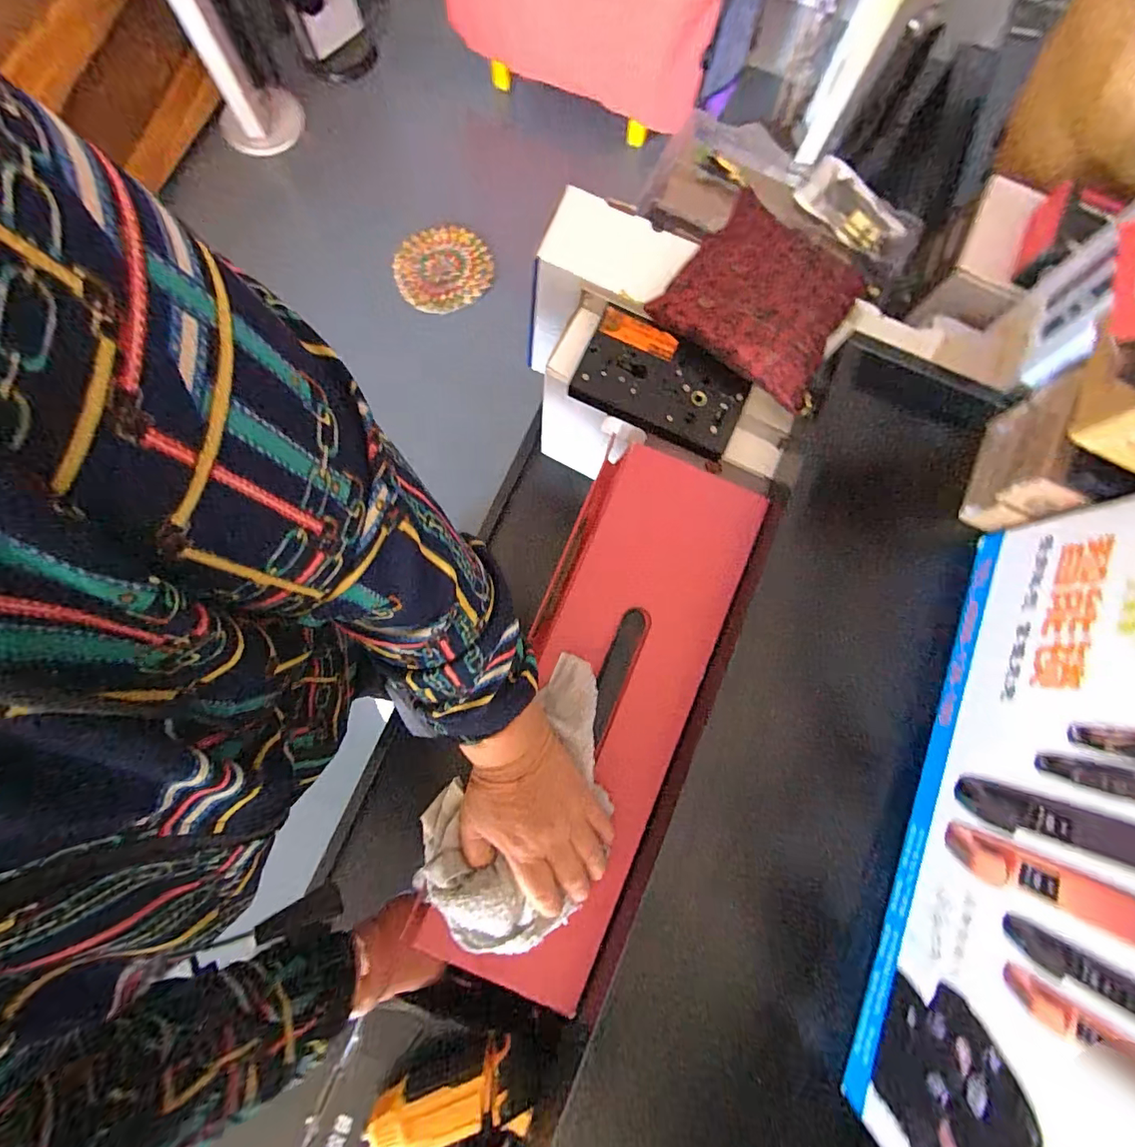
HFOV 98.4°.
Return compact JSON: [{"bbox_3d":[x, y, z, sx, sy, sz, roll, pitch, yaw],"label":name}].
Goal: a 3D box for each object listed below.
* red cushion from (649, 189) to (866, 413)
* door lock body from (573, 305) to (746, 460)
[{"bbox_3d":[0.208,-0.294,0.500,0.170,0.048,0.185,33,81,5],"label":"red cushion"},{"bbox_3d":[0.099,-0.199,0.515,0.170,0.026,0.097,24,80,4],"label":"door lock body"}]

